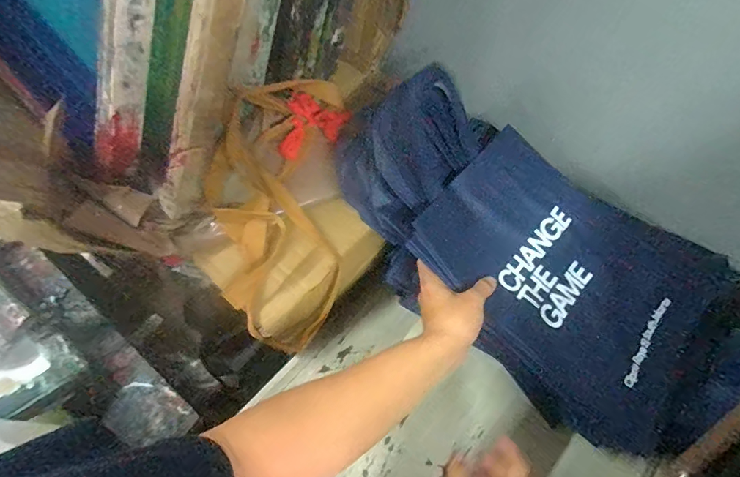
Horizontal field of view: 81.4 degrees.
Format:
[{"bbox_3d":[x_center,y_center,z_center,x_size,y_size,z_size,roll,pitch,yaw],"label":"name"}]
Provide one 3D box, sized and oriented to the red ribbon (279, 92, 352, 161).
[{"bbox_3d":[-0.087,-0.156,0.624,0.084,0.015,0.105,25,74,-11],"label":"red ribbon"}]

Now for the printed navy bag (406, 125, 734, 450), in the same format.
[{"bbox_3d":[0.253,0.036,0.545,0.356,0.032,0.274,41,68,10],"label":"printed navy bag"}]

